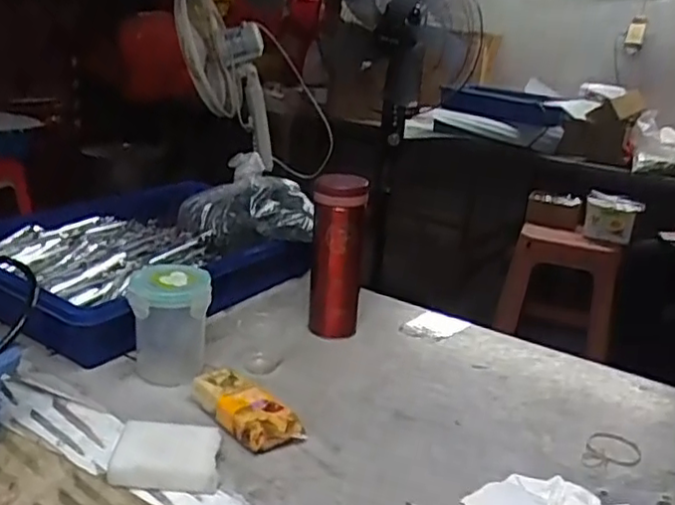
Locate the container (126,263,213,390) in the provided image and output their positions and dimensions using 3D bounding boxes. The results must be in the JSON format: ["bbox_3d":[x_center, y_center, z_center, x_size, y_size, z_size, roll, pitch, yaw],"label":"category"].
[{"bbox_3d":[-0.167,0.075,0.677,0.077,0.110,0.064,2,19,-8],"label":"container"}]

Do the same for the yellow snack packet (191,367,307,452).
[{"bbox_3d":[-0.086,0.145,0.613,0.113,0.033,0.049,20,24,38],"label":"yellow snack packet"}]

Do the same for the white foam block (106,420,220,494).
[{"bbox_3d":[-0.138,0.166,0.548,0.083,0.027,0.055,5,19,0],"label":"white foam block"}]

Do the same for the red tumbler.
[{"bbox_3d":[-0.001,0.003,0.788,0.060,0.194,0.068,5,19,2],"label":"red tumbler"}]

